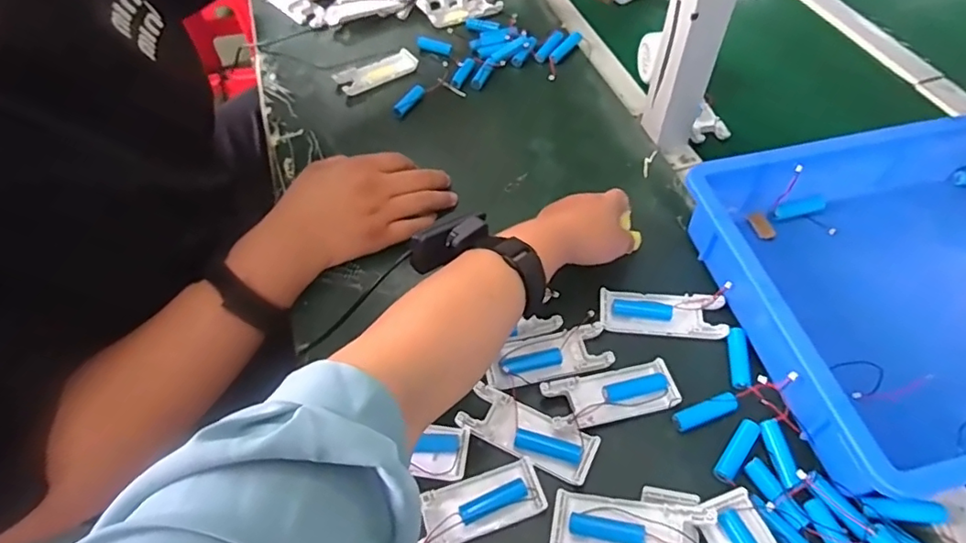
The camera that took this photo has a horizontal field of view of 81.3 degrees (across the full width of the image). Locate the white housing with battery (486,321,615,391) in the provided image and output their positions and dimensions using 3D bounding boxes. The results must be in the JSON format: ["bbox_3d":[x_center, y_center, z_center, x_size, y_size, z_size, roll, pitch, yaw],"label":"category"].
[{"bbox_3d":[0.055,0.073,0.472,0.103,0.015,0.042,-14,55,-7],"label":"white housing with battery"}]

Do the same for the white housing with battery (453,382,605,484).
[{"bbox_3d":[0.035,0.123,0.431,0.102,0.012,0.040,22,58,18],"label":"white housing with battery"}]

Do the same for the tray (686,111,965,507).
[{"bbox_3d":[0.428,-0.003,0.464,0.440,0.073,0.285,-13,54,-6],"label":"tray"}]

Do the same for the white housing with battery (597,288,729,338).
[{"bbox_3d":[0.156,0.036,0.491,0.103,0.014,0.039,6,55,7],"label":"white housing with battery"}]

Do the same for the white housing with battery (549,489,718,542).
[{"bbox_3d":[0.102,0.177,0.385,0.105,0.014,0.041,0,53,22],"label":"white housing with battery"}]

